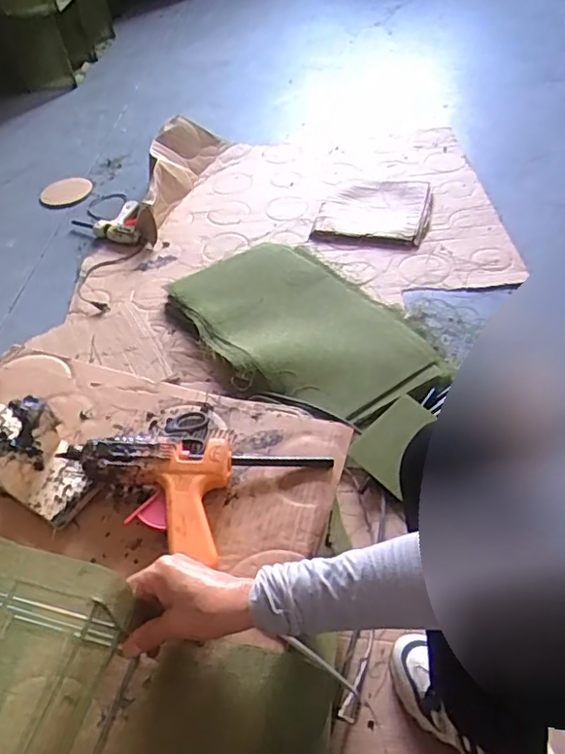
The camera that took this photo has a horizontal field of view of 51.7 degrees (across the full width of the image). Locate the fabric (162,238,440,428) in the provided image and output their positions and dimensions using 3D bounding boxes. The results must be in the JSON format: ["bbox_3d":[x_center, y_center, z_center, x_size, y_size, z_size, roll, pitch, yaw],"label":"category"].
[{"bbox_3d":[0.037,-0.114,1.265,0.371,0.075,0.596,-34,54,-23],"label":"fabric"}]

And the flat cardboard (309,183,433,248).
[{"bbox_3d":[0.244,-0.439,1.552,0.282,0.025,0.287,9,50,12],"label":"flat cardboard"}]

